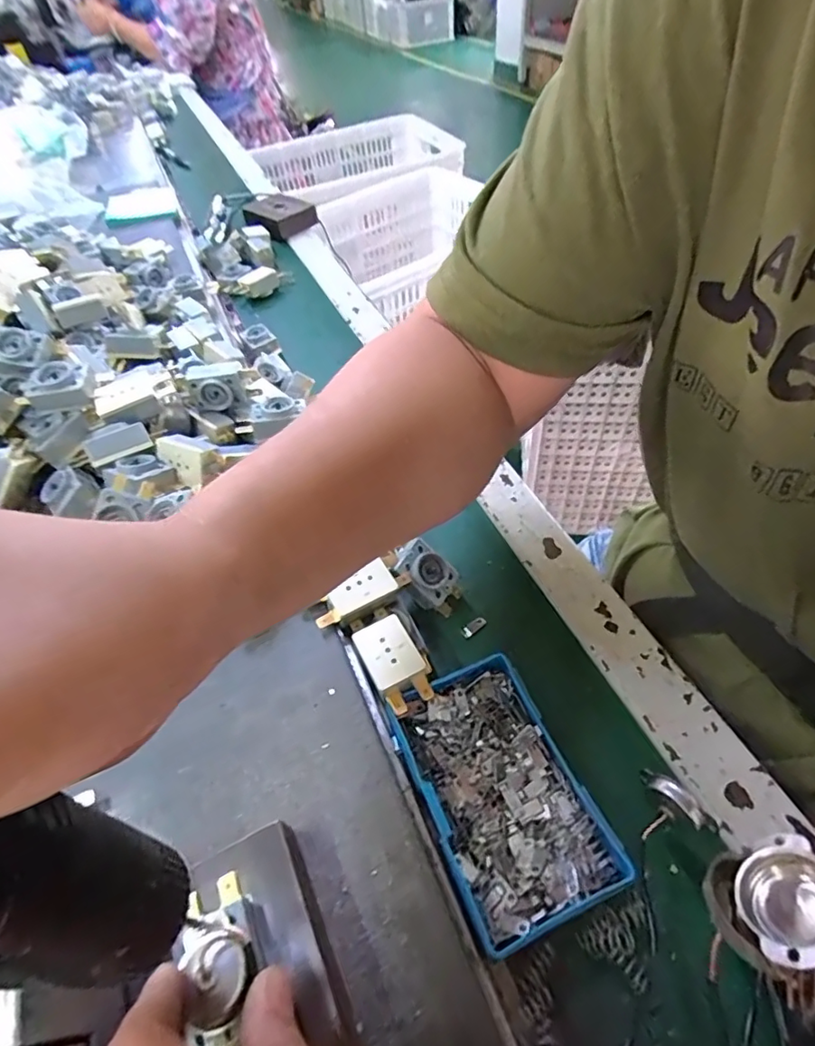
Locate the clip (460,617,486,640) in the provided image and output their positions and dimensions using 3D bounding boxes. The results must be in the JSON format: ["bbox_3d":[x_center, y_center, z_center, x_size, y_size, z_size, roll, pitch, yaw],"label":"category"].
[{"bbox_3d":[0.041,0.064,0.334,0.018,0.004,0.007,-29,53,-21],"label":"clip"}]

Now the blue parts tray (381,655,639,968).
[{"bbox_3d":[0.043,0.128,0.262,0.070,0.024,0.112,-19,50,-14],"label":"blue parts tray"}]

